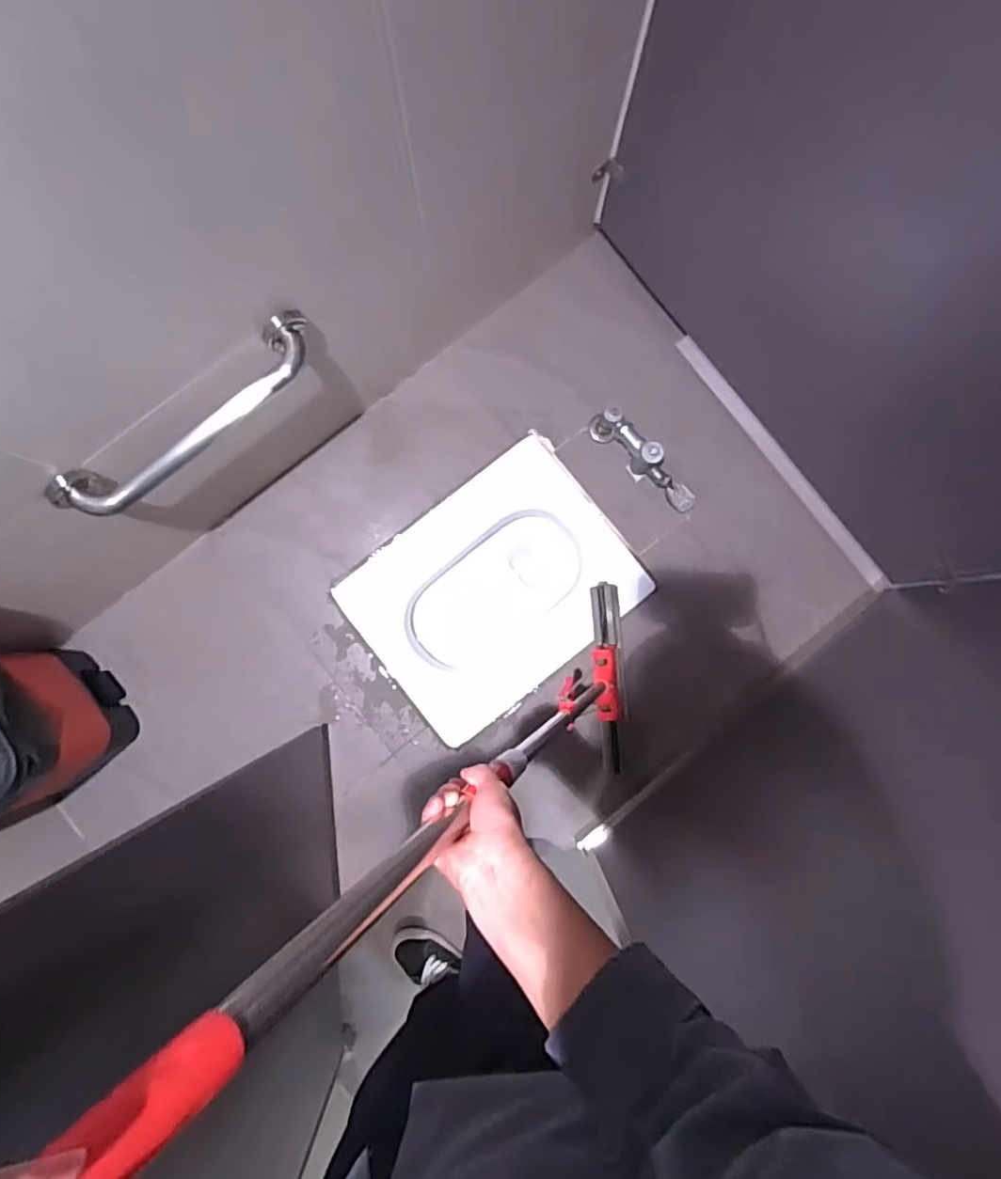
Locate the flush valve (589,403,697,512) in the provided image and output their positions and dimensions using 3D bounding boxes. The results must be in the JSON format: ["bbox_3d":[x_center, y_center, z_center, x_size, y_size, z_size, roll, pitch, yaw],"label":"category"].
[{"bbox_3d":[0.287,-0.259,1.209,0.049,0.082,0.259,-44,87,-5],"label":"flush valve"}]

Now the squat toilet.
[{"bbox_3d":[-0.016,-0.004,1.297,0.538,0.123,0.406,-38,86,-5],"label":"squat toilet"}]

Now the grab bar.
[{"bbox_3d":[-0.427,-0.236,0.839,0.408,0.059,0.068,-38,86,-5],"label":"grab bar"}]

